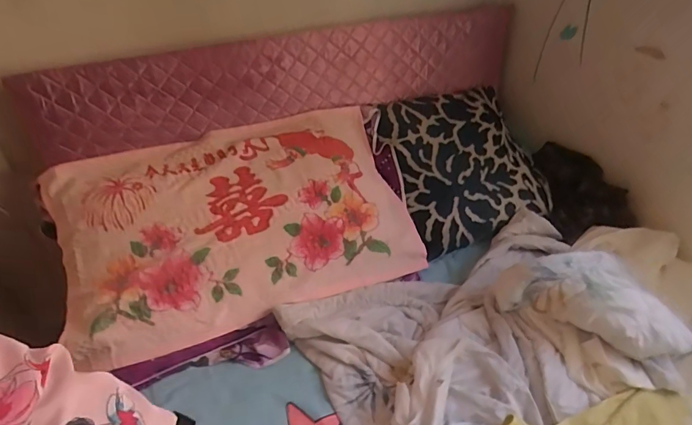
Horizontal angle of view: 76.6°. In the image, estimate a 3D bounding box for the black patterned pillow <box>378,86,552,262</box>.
[{"bbox_3d":[0.309,-0.139,1.164,0.424,0.145,0.447,-12,48,-15],"label":"black patterned pillow"}]

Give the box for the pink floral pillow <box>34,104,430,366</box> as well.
[{"bbox_3d":[-0.227,0.008,0.951,0.695,0.157,0.440,-17,50,-20],"label":"pink floral pillow"}]

